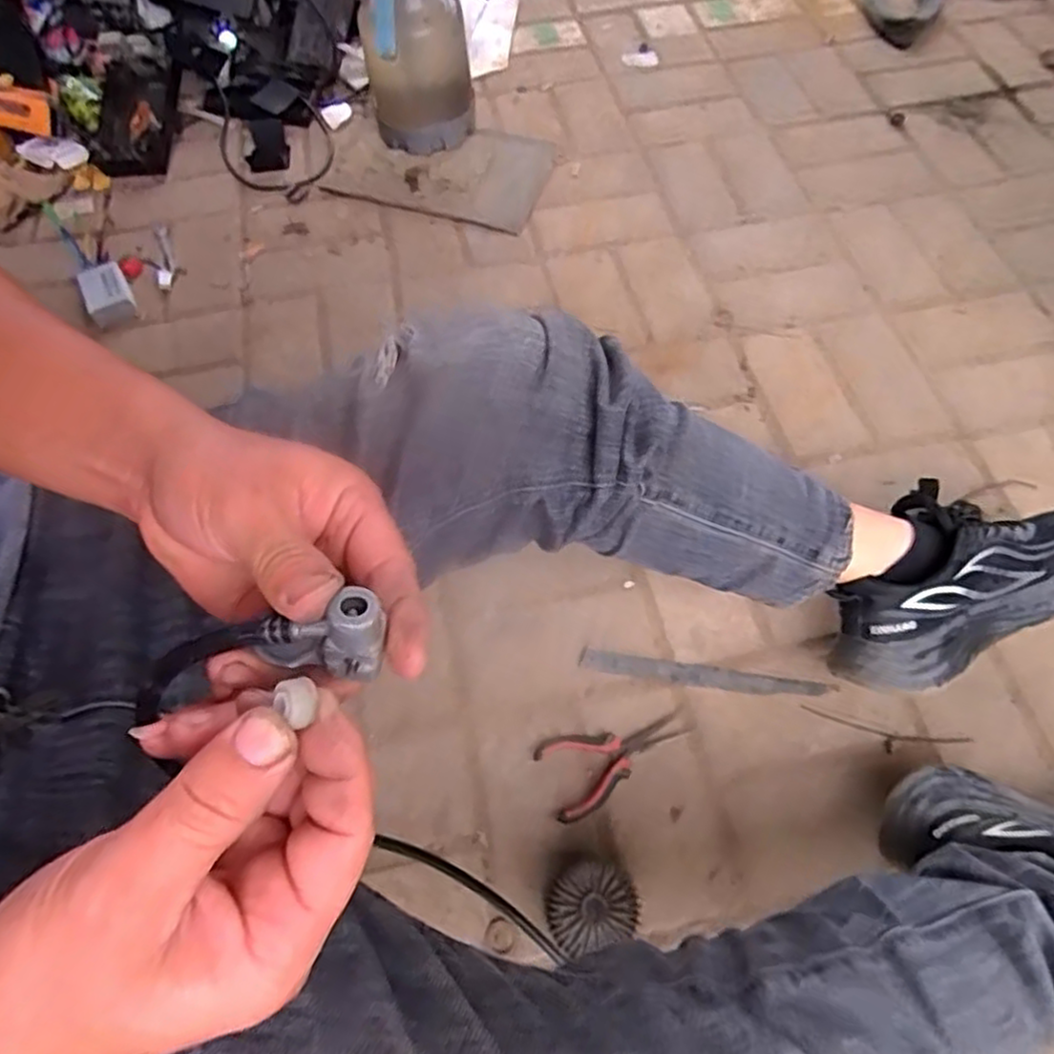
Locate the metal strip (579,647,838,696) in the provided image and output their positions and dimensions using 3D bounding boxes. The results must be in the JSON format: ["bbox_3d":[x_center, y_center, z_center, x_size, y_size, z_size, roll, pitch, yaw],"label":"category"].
[{"bbox_3d":[0.165,0.140,0.661,0.226,0.004,0.022,8,62,7],"label":"metal strip"}]

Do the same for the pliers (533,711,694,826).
[{"bbox_3d":[0.078,0.199,0.612,0.132,0.012,0.066,-21,62,-8],"label":"pliers"}]

